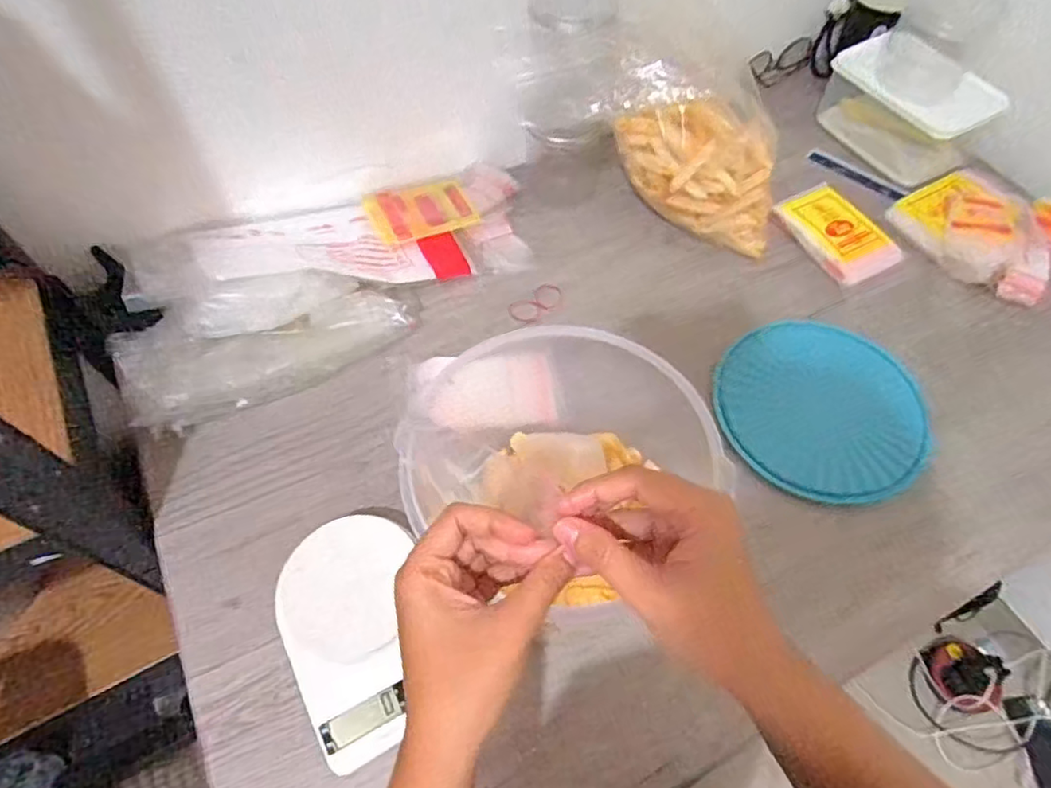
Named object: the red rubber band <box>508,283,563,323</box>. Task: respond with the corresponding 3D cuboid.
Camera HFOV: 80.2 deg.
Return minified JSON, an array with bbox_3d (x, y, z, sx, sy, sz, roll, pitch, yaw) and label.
[{"bbox_3d":[0.014,-0.105,0.724,0.066,0.005,0.039,-32,64,-18],"label":"red rubber band"}]

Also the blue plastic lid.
[{"bbox_3d":[0.297,0.012,0.624,0.188,0.021,0.198,0,59,0],"label":"blue plastic lid"}]

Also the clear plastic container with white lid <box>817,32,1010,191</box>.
[{"bbox_3d":[0.500,-0.377,0.820,0.108,0.111,0.195,-30,63,-16],"label":"clear plastic container with white lid"}]

